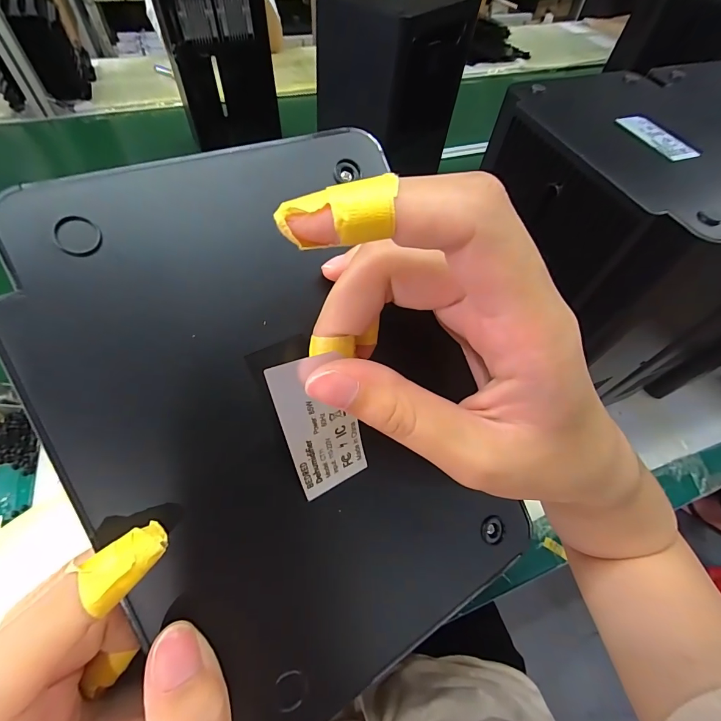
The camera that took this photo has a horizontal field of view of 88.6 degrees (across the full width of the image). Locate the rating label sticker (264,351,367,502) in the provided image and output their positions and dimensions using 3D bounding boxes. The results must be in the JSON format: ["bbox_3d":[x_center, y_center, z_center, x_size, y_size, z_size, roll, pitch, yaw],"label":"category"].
[{"bbox_3d":[-0.012,0.022,0.120,0.025,0.053,0.004,-23,34,-21],"label":"rating label sticker"}]

